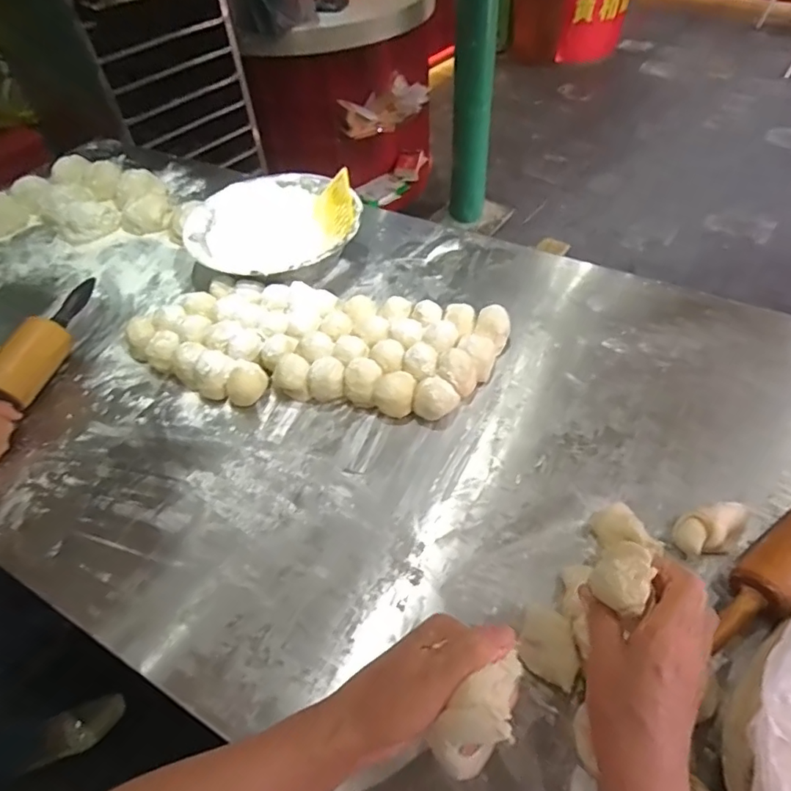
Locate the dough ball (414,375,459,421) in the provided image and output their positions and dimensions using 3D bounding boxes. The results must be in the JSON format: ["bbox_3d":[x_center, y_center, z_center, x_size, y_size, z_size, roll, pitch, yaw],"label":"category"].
[{"bbox_3d":[0.051,0.005,0.653,0.047,0.050,0.046,-3,50,3],"label":"dough ball"}]

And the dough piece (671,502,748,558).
[{"bbox_3d":[0.326,0.134,0.540,0.083,0.037,0.041,-26,53,-16],"label":"dough piece"}]

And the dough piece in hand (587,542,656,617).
[{"bbox_3d":[0.158,0.124,0.363,0.035,0.029,0.034,33,60,28],"label":"dough piece in hand"}]

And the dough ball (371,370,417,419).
[{"bbox_3d":[-0.001,-0.004,0.665,0.052,0.051,0.048,-3,50,3],"label":"dough ball"}]

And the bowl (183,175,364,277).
[{"bbox_3d":[-0.188,-0.259,0.865,0.260,0.080,0.256,-3,50,3],"label":"bowl"}]

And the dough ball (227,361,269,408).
[{"bbox_3d":[-0.194,-0.014,0.694,0.053,0.041,0.043,-22,52,-13],"label":"dough ball"}]

